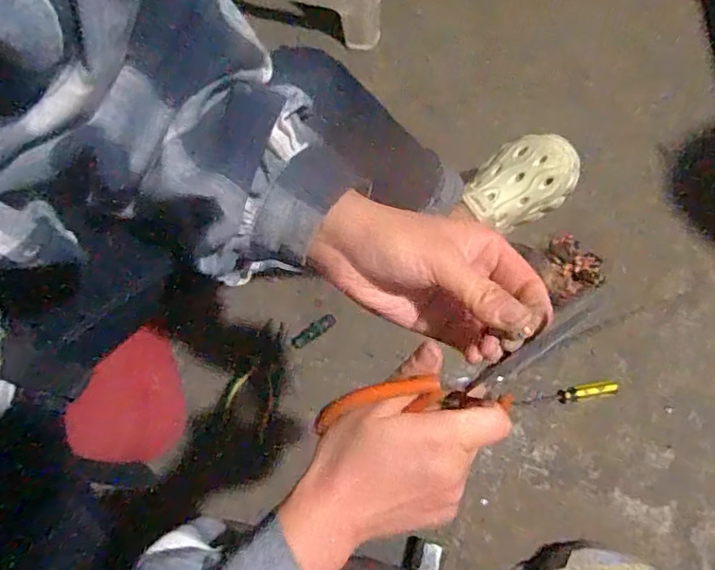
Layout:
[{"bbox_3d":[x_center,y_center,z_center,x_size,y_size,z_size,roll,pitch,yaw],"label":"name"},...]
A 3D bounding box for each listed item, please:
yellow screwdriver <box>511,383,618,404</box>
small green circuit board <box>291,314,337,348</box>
[{"bbox_3d":[0.299,0.159,0.780,0.148,0.023,0.021,-8,73,-3],"label":"yellow screwdriver"},{"bbox_3d":[-0.067,0.071,0.837,0.076,0.005,0.023,-31,75,-10],"label":"small green circuit board"}]

